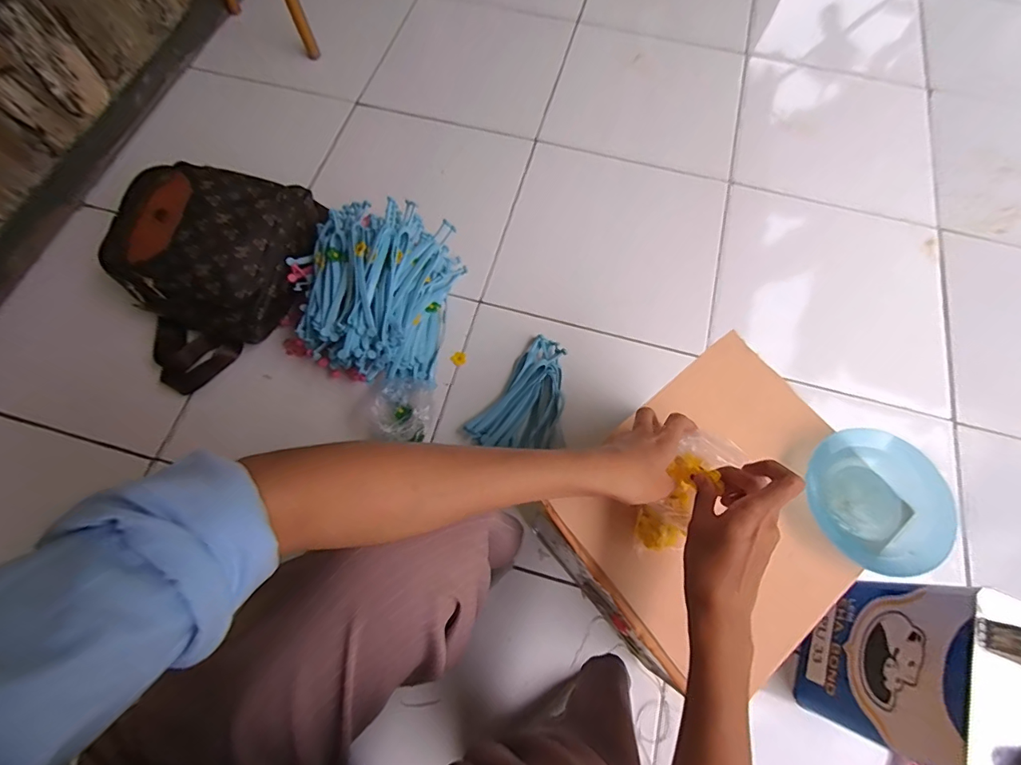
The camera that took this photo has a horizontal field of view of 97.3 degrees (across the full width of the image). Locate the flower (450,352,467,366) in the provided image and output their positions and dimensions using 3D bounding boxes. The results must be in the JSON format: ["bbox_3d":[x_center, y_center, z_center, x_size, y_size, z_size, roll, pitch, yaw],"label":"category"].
[{"bbox_3d":[-0.086,-0.041,0.754,0.022,0.009,0.025,36,72,12],"label":"flower"}]

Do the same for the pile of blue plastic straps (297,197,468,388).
[{"bbox_3d":[-0.217,-0.145,0.696,0.235,0.142,0.253,14,69,4],"label":"pile of blue plastic straps"}]

